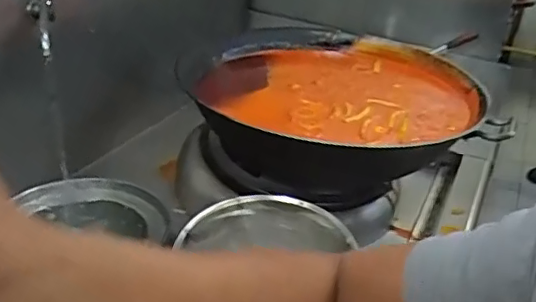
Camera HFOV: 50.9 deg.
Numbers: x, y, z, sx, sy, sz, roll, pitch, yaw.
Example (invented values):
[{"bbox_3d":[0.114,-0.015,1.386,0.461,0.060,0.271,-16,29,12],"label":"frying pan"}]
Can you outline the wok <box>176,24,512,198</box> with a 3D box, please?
[{"bbox_3d":[0.135,-0.097,1.307,0.617,0.199,0.682,-3,28,-16],"label":"wok"}]

